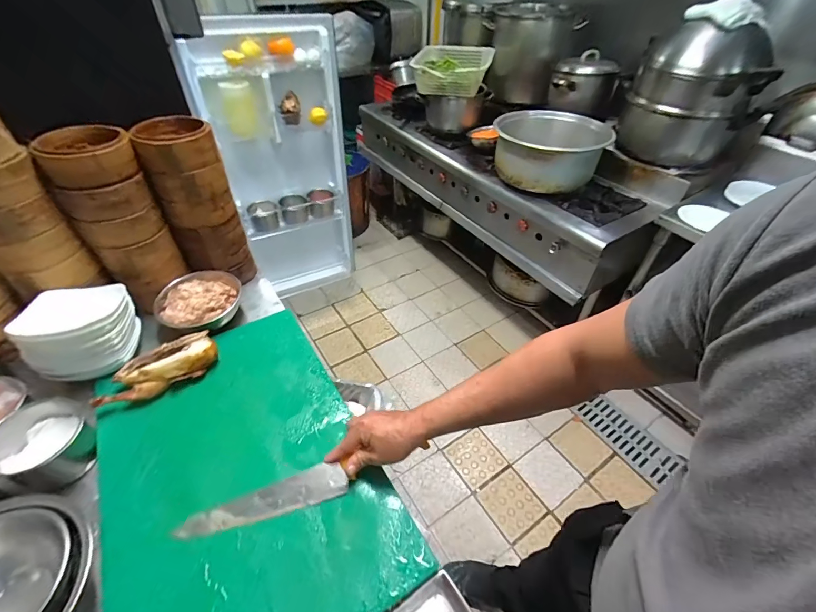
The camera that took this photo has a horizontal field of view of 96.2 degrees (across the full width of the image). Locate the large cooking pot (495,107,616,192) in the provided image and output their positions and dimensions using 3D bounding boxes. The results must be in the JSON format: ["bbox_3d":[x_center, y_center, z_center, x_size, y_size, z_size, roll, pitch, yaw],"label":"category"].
[{"bbox_3d":[0.575,-0.636,1.490,0.425,0.185,0.447,6,44,4],"label":"large cooking pot"}]

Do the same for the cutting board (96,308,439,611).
[{"bbox_3d":[-0.275,0.247,0.592,0.375,0.023,0.582,-24,50,-25],"label":"cutting board"}]

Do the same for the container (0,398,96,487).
[{"bbox_3d":[-0.570,0.216,0.578,0.115,0.091,0.115,17,46,15],"label":"container"}]

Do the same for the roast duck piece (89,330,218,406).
[{"bbox_3d":[-0.459,0.116,0.679,0.193,0.043,0.084,-30,52,-29],"label":"roast duck piece"}]

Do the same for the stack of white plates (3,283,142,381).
[{"bbox_3d":[-0.604,0.043,0.692,0.126,0.144,0.148,-6,45,-8],"label":"stack of white plates"}]

